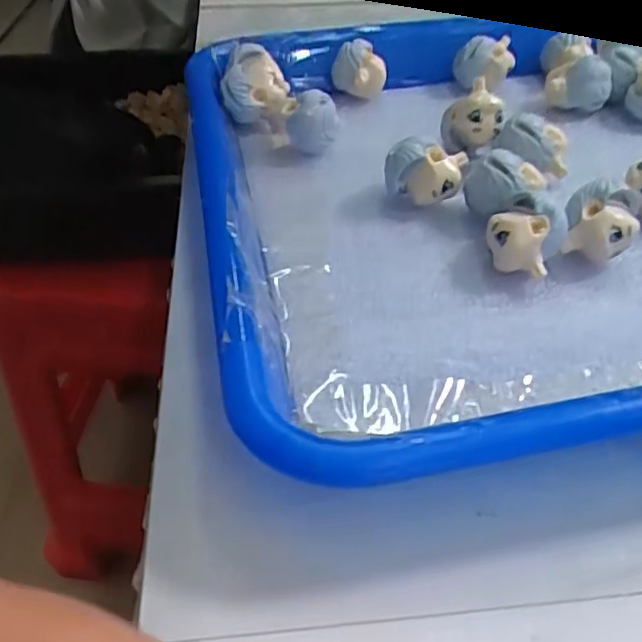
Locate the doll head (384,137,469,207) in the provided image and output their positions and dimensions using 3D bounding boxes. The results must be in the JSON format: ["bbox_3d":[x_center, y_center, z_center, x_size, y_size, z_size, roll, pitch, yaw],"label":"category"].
[{"bbox_3d":[0.038,-0.055,0.236,0.028,0.026,0.018,7,44,8],"label":"doll head"}]

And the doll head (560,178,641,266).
[{"bbox_3d":[0.095,-0.033,0.219,0.022,0.026,0.023,14,46,15],"label":"doll head"}]

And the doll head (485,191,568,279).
[{"bbox_3d":[0.066,-0.028,0.212,0.021,0.026,0.019,31,52,28],"label":"doll head"}]

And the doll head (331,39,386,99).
[{"bbox_3d":[0.018,-0.119,0.303,0.024,0.023,0.023,4,44,6],"label":"doll head"}]

